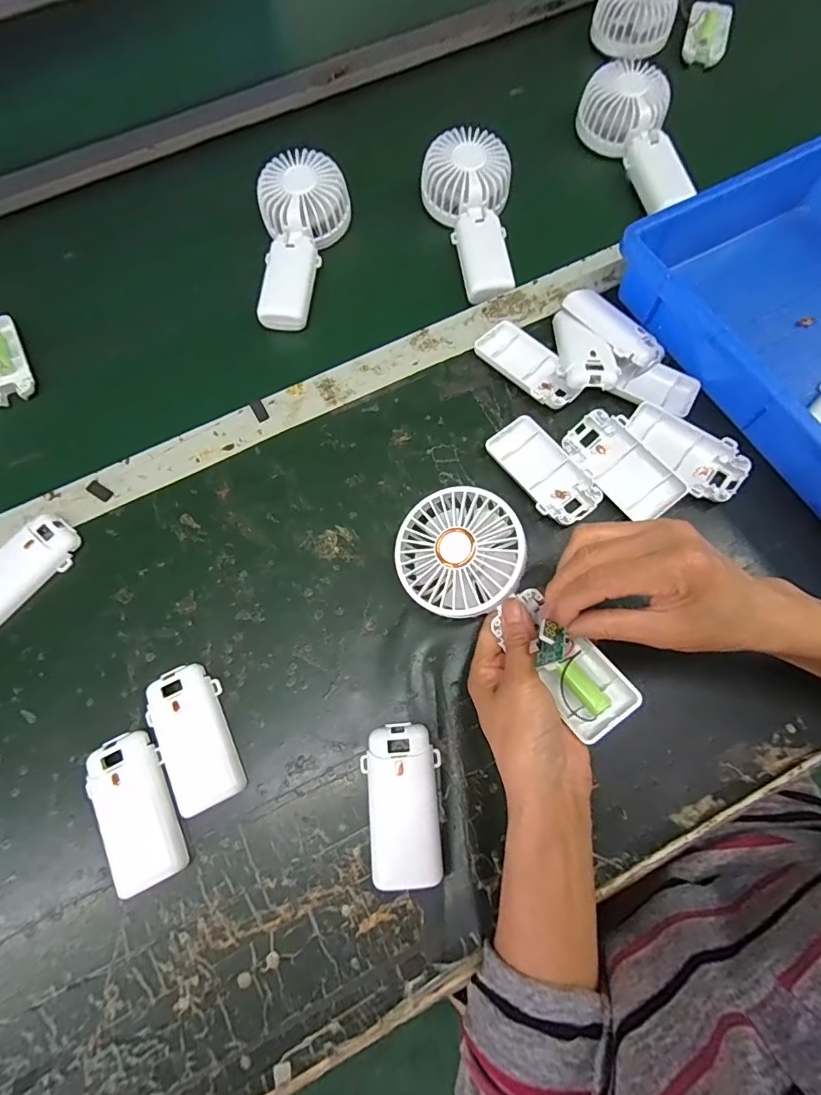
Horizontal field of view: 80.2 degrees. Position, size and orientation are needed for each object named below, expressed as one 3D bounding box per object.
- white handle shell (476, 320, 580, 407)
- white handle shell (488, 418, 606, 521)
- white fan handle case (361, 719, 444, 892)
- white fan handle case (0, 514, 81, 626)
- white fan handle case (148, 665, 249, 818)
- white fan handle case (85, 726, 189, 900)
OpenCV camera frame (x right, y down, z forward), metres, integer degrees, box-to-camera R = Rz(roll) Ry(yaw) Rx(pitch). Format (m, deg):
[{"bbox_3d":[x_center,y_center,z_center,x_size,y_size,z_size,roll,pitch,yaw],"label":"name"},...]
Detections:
[{"bbox_3d":[0.099,-0.153,0.411,0.046,0.015,0.094,-42,74,-11],"label":"white handle shell"},{"bbox_3d":[0.103,-0.060,0.383,0.046,0.014,0.094,-36,73,-10],"label":"white handle shell"},{"bbox_3d":[-0.004,0.164,0.313,0.049,0.017,0.094,-10,71,-1],"label":"white fan handle case"},{"bbox_3d":[-0.301,0.018,0.375,0.042,0.017,0.093,41,77,15],"label":"white fan handle case"},{"bbox_3d":[-0.148,0.128,0.331,0.047,0.014,0.092,-27,72,-7],"label":"white fan handle case"},{"bbox_3d":[-0.180,0.170,0.318,0.047,0.014,0.093,-24,71,-6],"label":"white fan handle case"}]

